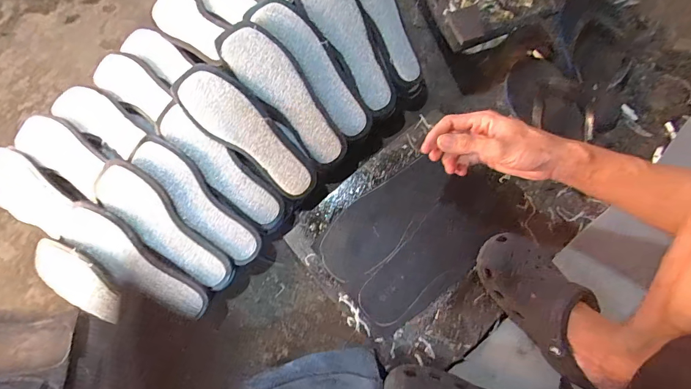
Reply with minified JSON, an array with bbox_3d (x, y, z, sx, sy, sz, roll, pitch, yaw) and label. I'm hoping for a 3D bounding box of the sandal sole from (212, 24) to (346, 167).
[{"bbox_3d":[-0.086,-0.152,0.570,0.079,0.023,0.243,-44,106,-9],"label":"sandal sole"}]

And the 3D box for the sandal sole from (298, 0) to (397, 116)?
[{"bbox_3d":[0.006,-0.246,0.600,0.076,0.026,0.250,-36,107,-7],"label":"sandal sole"}]

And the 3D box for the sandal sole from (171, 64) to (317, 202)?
[{"bbox_3d":[-0.145,-0.092,0.569,0.245,0.029,0.083,43,80,-14],"label":"sandal sole"}]

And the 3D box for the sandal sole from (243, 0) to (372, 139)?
[{"bbox_3d":[-0.045,-0.197,0.583,0.066,0.025,0.247,-42,107,-9],"label":"sandal sole"}]

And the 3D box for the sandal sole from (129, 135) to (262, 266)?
[{"bbox_3d":[-0.227,0.012,0.573,0.066,0.011,0.236,-43,97,-9],"label":"sandal sole"}]

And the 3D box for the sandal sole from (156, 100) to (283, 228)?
[{"bbox_3d":[-0.193,-0.040,0.580,0.236,0.024,0.066,44,80,-9],"label":"sandal sole"}]

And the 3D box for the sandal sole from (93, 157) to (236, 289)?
[{"bbox_3d":[-0.269,0.051,0.561,0.241,0.015,0.072,45,80,-6],"label":"sandal sole"}]

